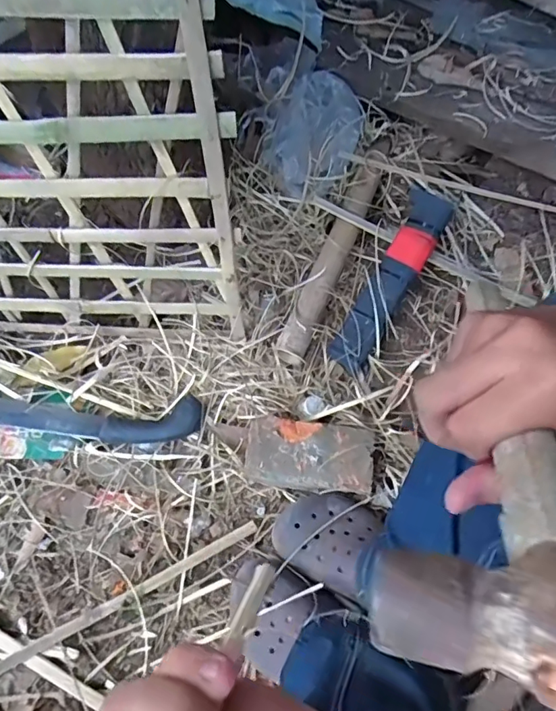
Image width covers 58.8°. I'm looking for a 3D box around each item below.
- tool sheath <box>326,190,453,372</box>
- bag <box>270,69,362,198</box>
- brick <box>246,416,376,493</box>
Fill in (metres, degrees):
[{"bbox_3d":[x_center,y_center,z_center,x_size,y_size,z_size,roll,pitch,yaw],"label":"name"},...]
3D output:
[{"bbox_3d":[0.173,-0.117,0.762,0.070,0.044,0.310,28,81,13],"label":"tool sheath"},{"bbox_3d":[0.064,-0.380,0.860,0.146,0.067,0.225,11,64,8],"label":"bag"},{"bbox_3d":[0.042,0.133,0.659,0.165,0.048,0.090,6,63,5],"label":"brick"}]

